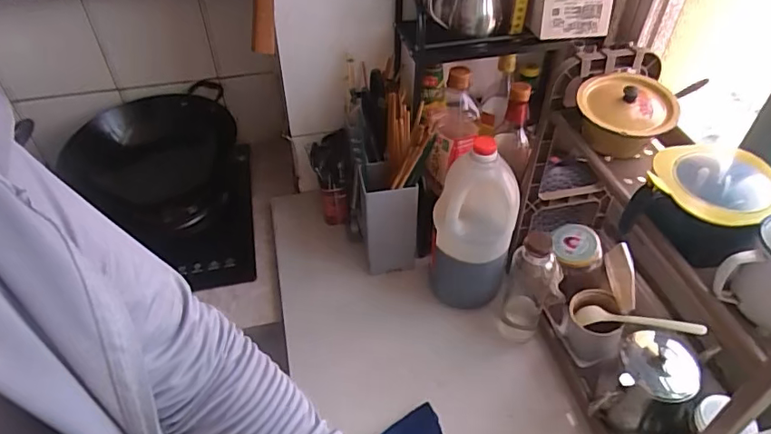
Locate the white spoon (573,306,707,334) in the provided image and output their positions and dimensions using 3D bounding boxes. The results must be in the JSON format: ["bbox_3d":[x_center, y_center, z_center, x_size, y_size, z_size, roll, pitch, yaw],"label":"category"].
[{"bbox_3d":[0.337,0.142,0.701,0.163,0.014,0.031,-1,34,45],"label":"white spoon"}]

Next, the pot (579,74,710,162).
[{"bbox_3d":[0.289,-0.122,0.625,0.113,0.070,0.099,25,50,23],"label":"pot"}]

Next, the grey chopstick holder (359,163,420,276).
[{"bbox_3d":[0.005,0.005,0.860,0.088,0.202,0.079,-3,45,-3],"label":"grey chopstick holder"}]

